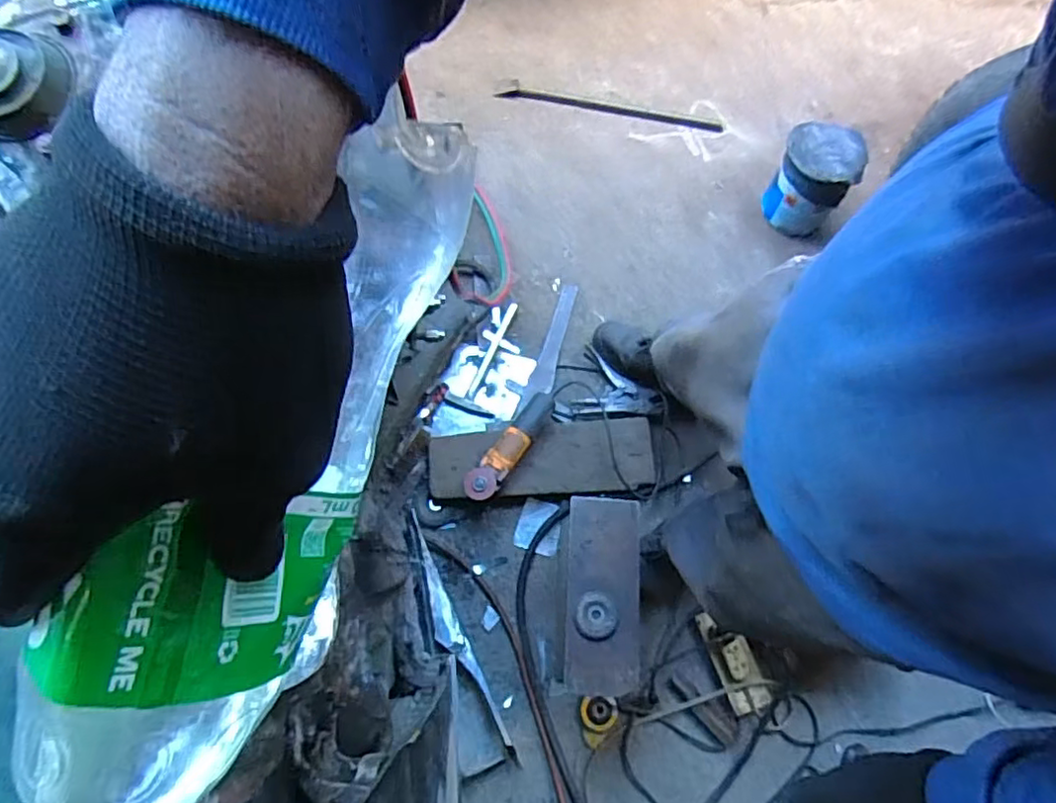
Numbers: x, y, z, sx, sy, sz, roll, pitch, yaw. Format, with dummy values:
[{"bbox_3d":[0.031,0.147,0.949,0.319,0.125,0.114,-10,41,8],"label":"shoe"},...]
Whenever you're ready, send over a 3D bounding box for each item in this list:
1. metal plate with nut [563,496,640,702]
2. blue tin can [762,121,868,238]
[{"bbox_3d":[0.130,0.329,1.079,0.126,0.030,0.320,3,73,0],"label":"metal plate with nut"},{"bbox_3d":[0.713,-0.565,1.593,0.180,0.212,0.199,21,72,6],"label":"blue tin can"}]

